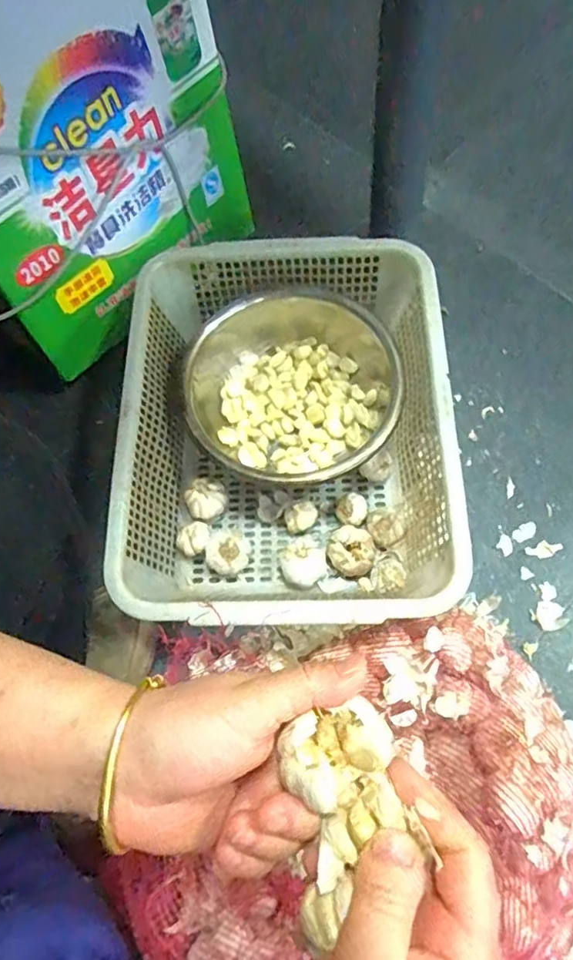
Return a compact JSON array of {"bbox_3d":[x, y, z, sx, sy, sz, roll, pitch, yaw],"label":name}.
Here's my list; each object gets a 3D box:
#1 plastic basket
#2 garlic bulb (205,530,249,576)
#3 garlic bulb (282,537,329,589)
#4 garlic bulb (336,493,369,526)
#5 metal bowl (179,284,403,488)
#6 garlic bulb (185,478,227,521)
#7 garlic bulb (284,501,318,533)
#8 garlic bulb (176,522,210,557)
[{"bbox_3d":[0.002,-0.059,0.715,0.370,0.139,0.472,-1,68,3],"label":"plastic basket"},{"bbox_3d":[-0.072,0.091,0.710,0.048,0.047,0.049,-1,68,3],"label":"garlic bulb"},{"bbox_3d":[0.020,0.103,0.706,0.055,0.035,0.058,-1,68,3],"label":"garlic bulb"},{"bbox_3d":[0.082,0.039,0.727,0.038,0.028,0.042,4,68,5],"label":"garlic bulb"},{"bbox_3d":[0.005,-0.115,0.757,0.264,0.106,0.284,-1,68,3],"label":"metal bowl"},{"bbox_3d":[-0.101,0.028,0.743,0.050,0.039,0.054,-1,68,3],"label":"garlic bulb"},{"bbox_3d":[0.019,0.048,0.728,0.043,0.034,0.029,-24,69,-7],"label":"garlic bulb"},{"bbox_3d":[-0.114,0.076,0.722,0.042,0.028,0.038,-29,69,-9],"label":"garlic bulb"}]

